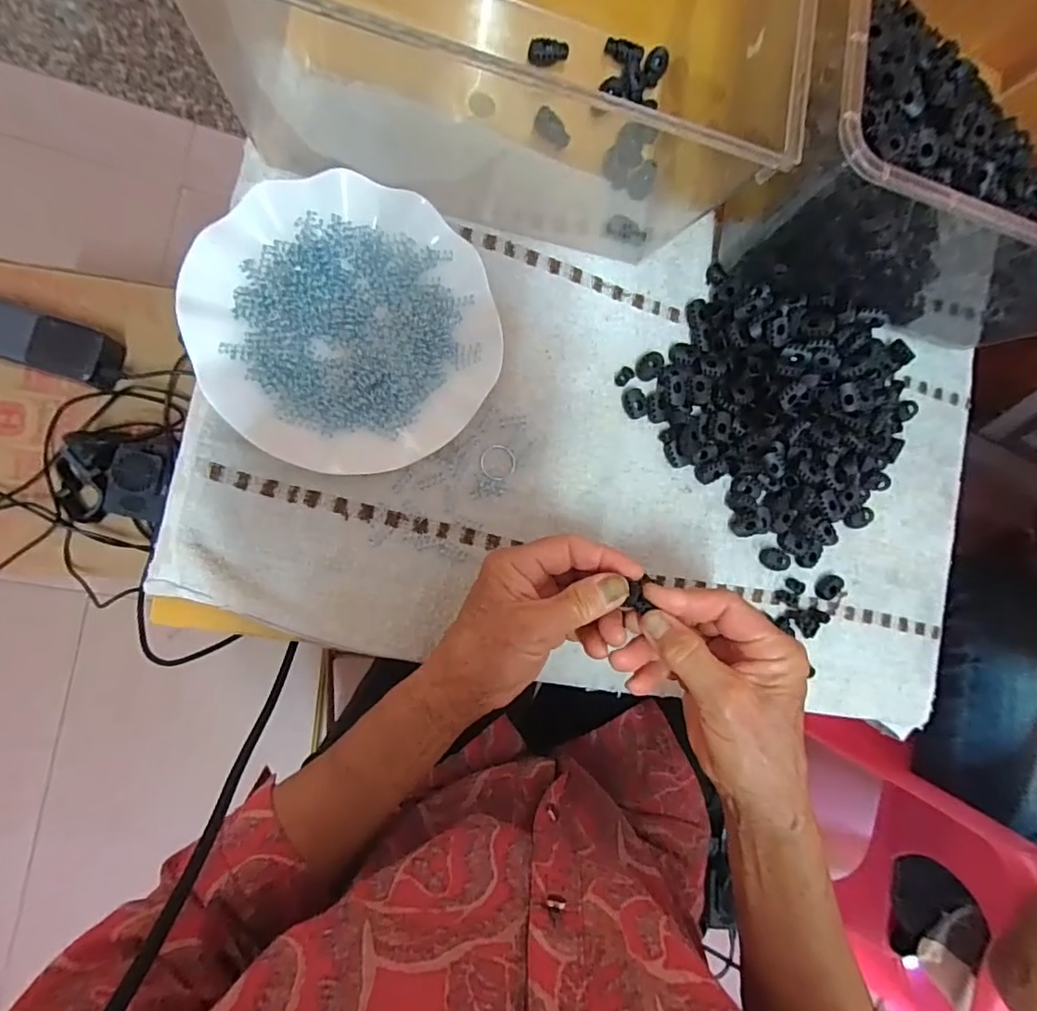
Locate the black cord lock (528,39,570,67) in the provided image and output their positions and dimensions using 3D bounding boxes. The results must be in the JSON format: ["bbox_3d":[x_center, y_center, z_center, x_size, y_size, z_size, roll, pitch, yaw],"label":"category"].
[{"bbox_3d":[0.022,-0.329,0.391,0.029,0.011,0.011,-11,92,-13],"label":"black cord lock"}]

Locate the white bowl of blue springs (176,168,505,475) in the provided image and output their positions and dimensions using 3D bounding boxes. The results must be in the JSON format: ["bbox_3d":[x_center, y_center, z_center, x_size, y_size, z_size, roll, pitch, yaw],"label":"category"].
[{"bbox_3d":[-0.107,-0.115,0.348,0.175,0.034,0.180,0,89,-13],"label":"white bowl of blue springs"}]

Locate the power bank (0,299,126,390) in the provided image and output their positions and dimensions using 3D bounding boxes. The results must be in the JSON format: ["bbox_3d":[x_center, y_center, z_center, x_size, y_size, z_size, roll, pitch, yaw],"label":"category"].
[{"bbox_3d":[-0.470,-0.161,0.528,0.138,0.053,0.054,18,85,-24],"label":"power bank"}]

